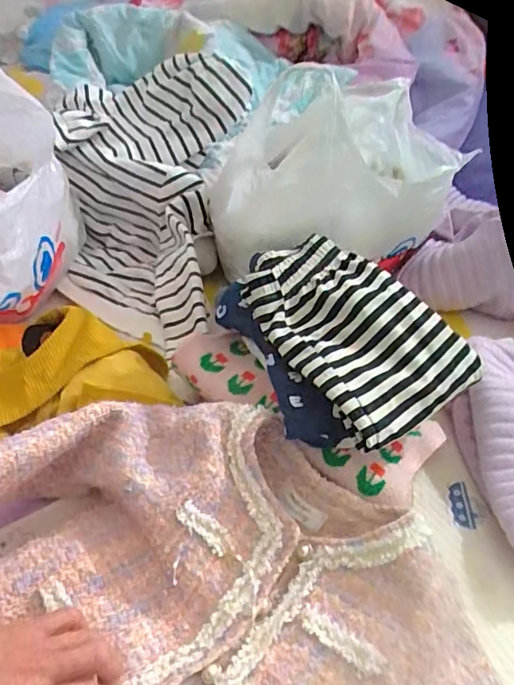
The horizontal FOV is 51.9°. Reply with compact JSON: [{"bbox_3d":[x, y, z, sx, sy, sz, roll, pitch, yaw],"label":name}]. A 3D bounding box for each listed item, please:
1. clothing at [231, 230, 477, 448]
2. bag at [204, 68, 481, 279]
[{"bbox_3d":[0.087,-0.020,0.507,0.150,0.061,0.218,-27,50,-28],"label":"clothing"},{"bbox_3d":[0.089,-0.192,0.638,0.278,0.216,0.154,-4,43,-7],"label":"bag"}]

